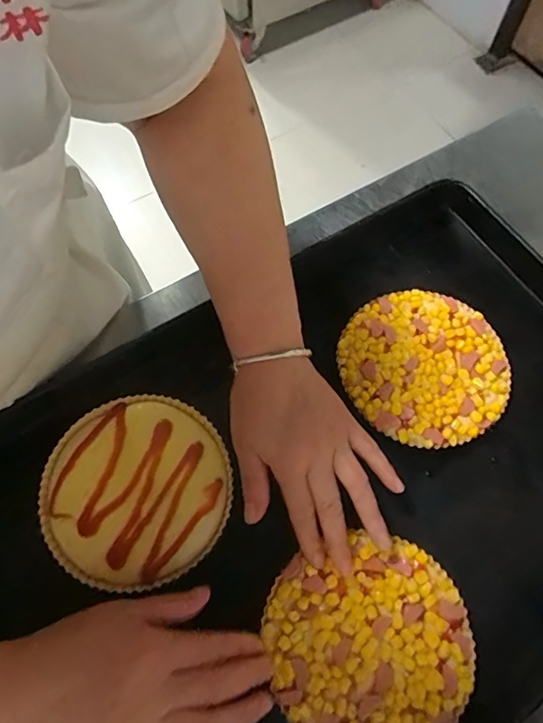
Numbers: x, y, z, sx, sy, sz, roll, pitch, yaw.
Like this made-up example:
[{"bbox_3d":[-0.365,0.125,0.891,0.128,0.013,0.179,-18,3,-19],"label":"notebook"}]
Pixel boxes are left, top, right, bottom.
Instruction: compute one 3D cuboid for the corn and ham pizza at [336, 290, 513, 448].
[{"bbox_3d":[0.135,0.005,0.446,0.138,0.024,0.141,0,65,-1],"label":"corn and ham pizza"}]

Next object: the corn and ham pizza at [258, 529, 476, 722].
[{"bbox_3d":[0.071,0.201,0.354,0.142,0.009,0.134,0,65,-1],"label":"corn and ham pizza"}]

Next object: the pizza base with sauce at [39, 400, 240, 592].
[{"bbox_3d":[-0.108,0.101,0.399,0.147,0.009,0.143,-25,68,-12],"label":"pizza base with sauce"}]

